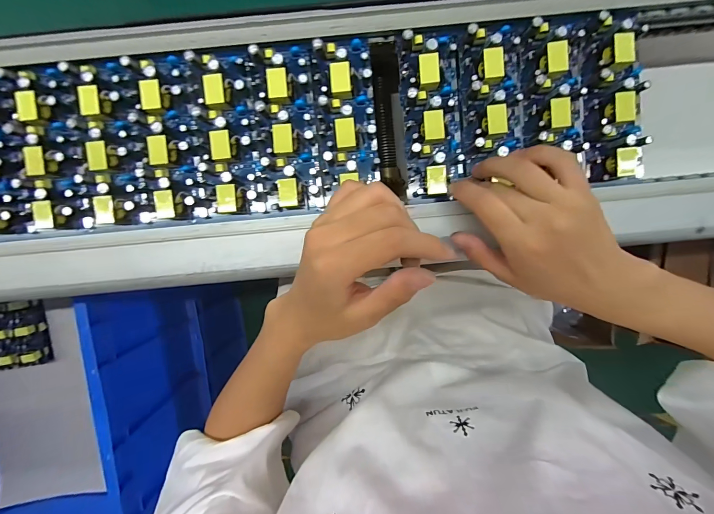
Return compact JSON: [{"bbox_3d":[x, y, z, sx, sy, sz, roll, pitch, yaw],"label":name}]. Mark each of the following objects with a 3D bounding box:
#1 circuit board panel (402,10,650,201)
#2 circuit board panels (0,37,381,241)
[{"bbox_3d":[0.131,-0.121,0.258,0.185,0.025,0.130,-6,92,-1],"label":"circuit board panel"},{"bbox_3d":[-0.263,-0.084,0.262,0.556,0.025,0.131,-6,92,0],"label":"circuit board panels"}]

